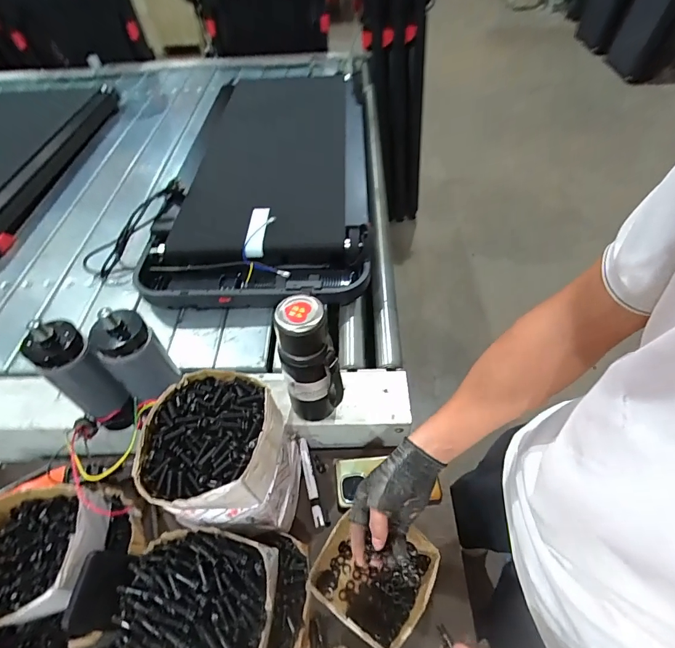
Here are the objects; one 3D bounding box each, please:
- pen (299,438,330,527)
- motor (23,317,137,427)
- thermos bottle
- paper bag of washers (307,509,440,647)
[{"bbox_3d":[-0.043,0.258,0.651,0.019,0.019,0.141,-14,52,-8],"label":"pen"},{"bbox_3d":[-0.371,0.090,0.597,0.070,0.233,0.070,24,57,20],"label":"motor"},{"bbox_3d":[-0.043,0.052,0.564,0.077,0.201,0.085,-19,53,-11],"label":"thermos bottle"},{"bbox_3d":[0.052,0.343,0.541,0.130,0.072,0.128,29,59,23],"label":"paper bag of washers"}]

